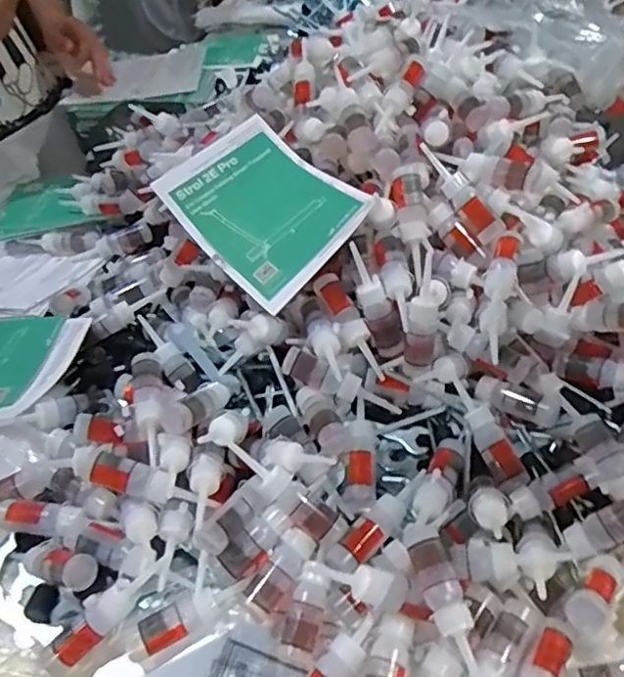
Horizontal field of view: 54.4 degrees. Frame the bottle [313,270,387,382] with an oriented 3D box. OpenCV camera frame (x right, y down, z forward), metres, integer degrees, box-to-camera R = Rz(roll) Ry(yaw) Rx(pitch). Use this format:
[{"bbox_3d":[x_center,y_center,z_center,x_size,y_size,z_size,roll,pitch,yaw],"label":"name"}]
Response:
[{"bbox_3d":[0.034,-0.010,0.554,0.026,0.028,0.108,-24,73,-19],"label":"bottle"}]

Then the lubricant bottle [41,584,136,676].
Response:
[{"bbox_3d":[-0.163,0.213,0.446,0.086,0.024,0.025,-44,54,-10],"label":"lubricant bottle"}]

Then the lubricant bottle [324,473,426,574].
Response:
[{"bbox_3d":[0.054,0.141,0.471,0.024,0.020,0.106,31,55,31],"label":"lubricant bottle"}]

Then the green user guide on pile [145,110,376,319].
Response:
[{"bbox_3d":[-0.048,-0.131,0.600,0.142,0.050,0.208,-44,61,-3],"label":"green user guide on pile"}]

